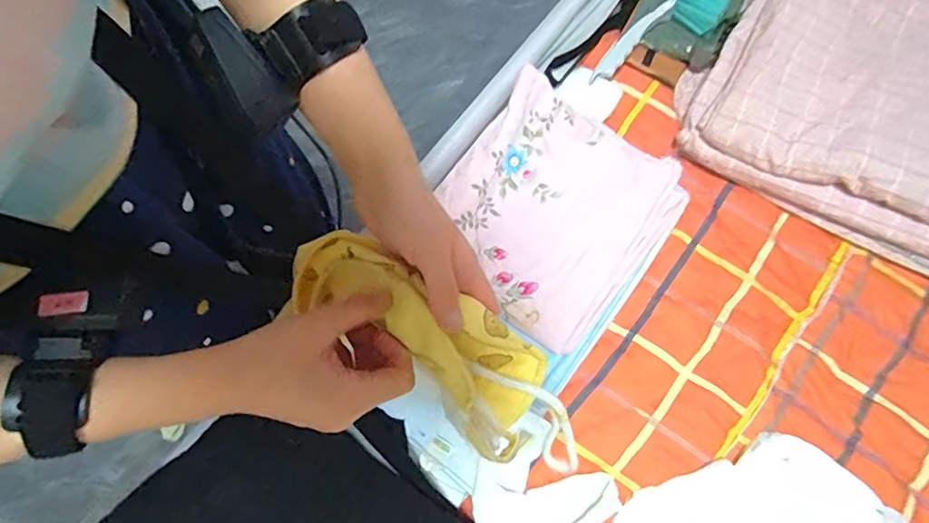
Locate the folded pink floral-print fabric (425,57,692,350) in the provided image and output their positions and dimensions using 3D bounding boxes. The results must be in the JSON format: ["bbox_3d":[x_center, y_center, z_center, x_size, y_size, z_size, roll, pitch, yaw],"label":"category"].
[{"bbox_3d":[0.103,-0.062,0.674,0.245,0.031,0.266,36,85,8],"label":"folded pink floral-print fabric"}]

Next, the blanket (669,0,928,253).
[{"bbox_3d":[0.543,-0.201,0.674,0.485,0.104,0.335,27,76,10],"label":"blanket"}]

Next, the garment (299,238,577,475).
[{"bbox_3d":[-0.012,0.066,0.390,0.250,0.090,0.071,38,77,0],"label":"garment"}]

